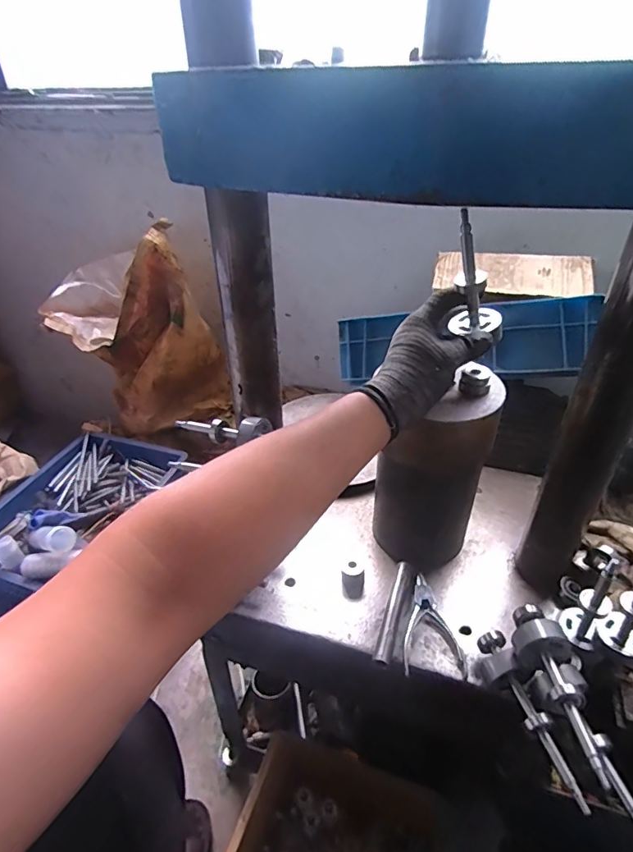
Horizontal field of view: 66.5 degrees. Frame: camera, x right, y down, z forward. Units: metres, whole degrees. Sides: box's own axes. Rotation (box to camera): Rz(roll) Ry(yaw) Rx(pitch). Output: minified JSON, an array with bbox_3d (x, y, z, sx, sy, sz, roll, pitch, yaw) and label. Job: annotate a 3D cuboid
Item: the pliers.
[{"bbox_3d":[0.141,0.236,0.576,0.069,0.008,0.126,6,36,9],"label":"pliers"}]

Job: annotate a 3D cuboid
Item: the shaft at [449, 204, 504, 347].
[{"bbox_3d":[0.157,-0.145,0.481,0.040,0.130,0.047,-30,42,-10],"label":"shaft"}]

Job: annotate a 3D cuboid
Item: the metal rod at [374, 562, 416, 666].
[{"bbox_3d":[0.096,0.228,0.591,0.023,0.020,0.138,12,38,17],"label":"metal rod"}]

